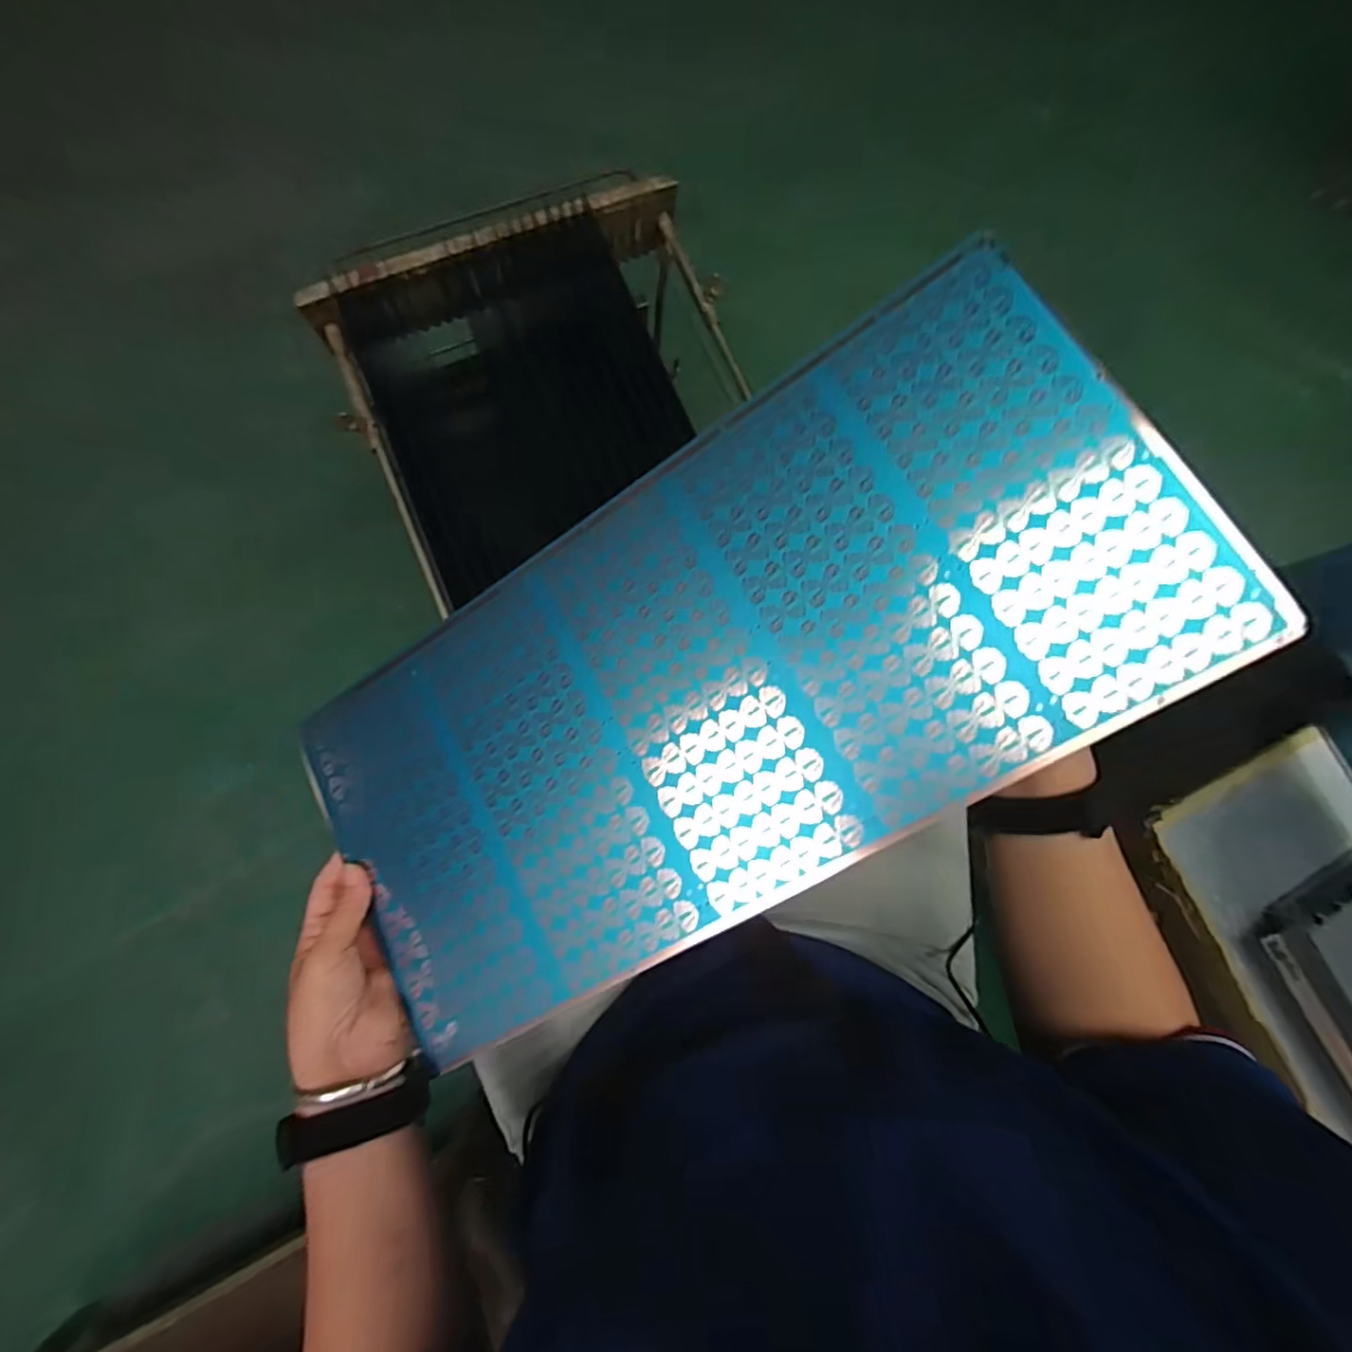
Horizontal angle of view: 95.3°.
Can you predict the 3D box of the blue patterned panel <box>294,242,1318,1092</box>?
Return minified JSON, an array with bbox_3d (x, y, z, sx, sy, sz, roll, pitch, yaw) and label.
[{"bbox_3d":[0.010,0.003,0.352,0.498,0.007,0.246,-32,78,12],"label":"blue patterned panel"}]

